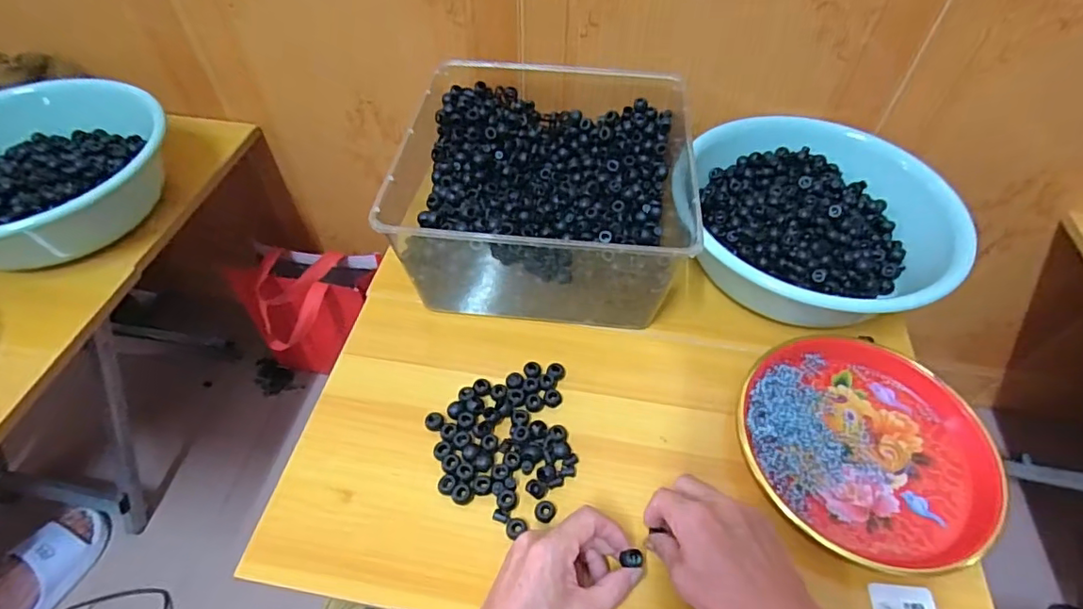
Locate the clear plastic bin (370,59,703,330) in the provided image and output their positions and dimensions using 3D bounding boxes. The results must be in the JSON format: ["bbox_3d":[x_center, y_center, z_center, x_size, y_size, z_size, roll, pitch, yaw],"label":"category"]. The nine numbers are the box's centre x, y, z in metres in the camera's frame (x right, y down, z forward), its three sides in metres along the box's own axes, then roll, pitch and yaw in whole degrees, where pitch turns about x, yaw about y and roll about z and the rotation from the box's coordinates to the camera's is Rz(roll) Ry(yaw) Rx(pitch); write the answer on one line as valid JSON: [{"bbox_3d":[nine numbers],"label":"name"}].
[{"bbox_3d":[0.014,-0.135,0.641,0.282,0.141,0.298,4,52,2],"label":"clear plastic bin"}]

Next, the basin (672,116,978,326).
[{"bbox_3d":[0.296,-0.103,0.638,0.282,0.111,0.234,9,53,6],"label":"basin"}]

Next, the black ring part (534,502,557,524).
[{"bbox_3d":[0.004,0.181,0.478,0.017,0.009,0.019,6,52,4],"label":"black ring part"}]

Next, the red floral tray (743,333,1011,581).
[{"bbox_3d":[0.298,0.124,0.509,0.215,0.027,0.208,25,56,18],"label":"red floral tray"}]

